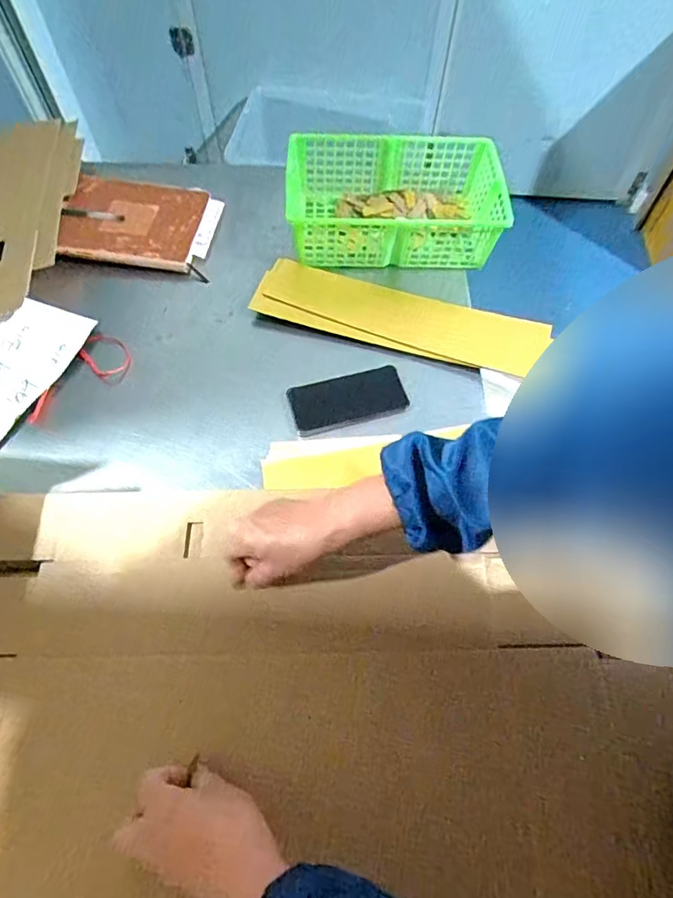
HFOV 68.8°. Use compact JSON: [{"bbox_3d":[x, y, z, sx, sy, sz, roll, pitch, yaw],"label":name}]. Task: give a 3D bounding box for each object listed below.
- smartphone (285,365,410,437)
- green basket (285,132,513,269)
[{"bbox_3d":[0.015,-0.072,0.689,0.161,0.016,0.076,-14,63,-9],"label":"smartphone"},{"bbox_3d":[0.091,-0.400,0.808,0.341,0.109,0.196,1,62,-1],"label":"green basket"}]

